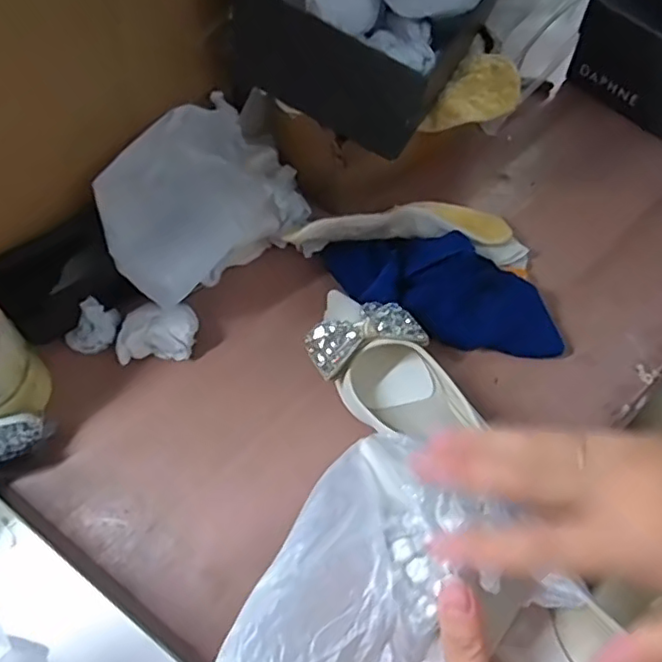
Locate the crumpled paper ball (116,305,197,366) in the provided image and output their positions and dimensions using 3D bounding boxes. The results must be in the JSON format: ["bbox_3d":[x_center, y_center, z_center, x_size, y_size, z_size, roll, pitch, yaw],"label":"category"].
[{"bbox_3d":[-0.146,0.000,0.519,0.064,0.031,0.042,-6,61,-4],"label":"crumpled paper ball"}]

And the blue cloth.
[{"bbox_3d":[0.097,-0.042,0.538,0.209,0.039,0.091,13,61,7],"label":"blue cloth"}]

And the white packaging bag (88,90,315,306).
[{"bbox_3d":[-0.113,-0.115,0.535,0.173,0.139,0.075,-33,21,-8],"label":"white packaging bag"}]

